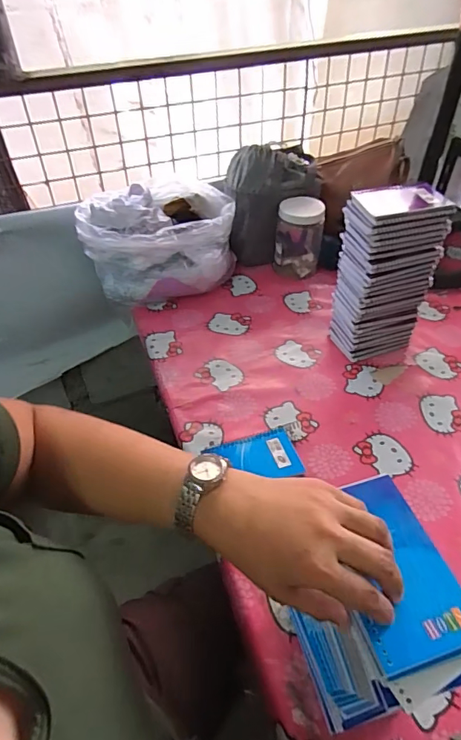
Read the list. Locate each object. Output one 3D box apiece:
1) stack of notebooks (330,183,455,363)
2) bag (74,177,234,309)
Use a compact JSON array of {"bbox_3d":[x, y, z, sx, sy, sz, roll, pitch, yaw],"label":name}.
[{"bbox_3d":[0.264,-0.155,0.794,0.139,0.287,0.092,-11,46,-10],"label":"stack of notebooks"},{"bbox_3d":[-0.152,-0.271,0.986,0.307,0.197,0.180,-10,45,-9],"label":"bag"}]

